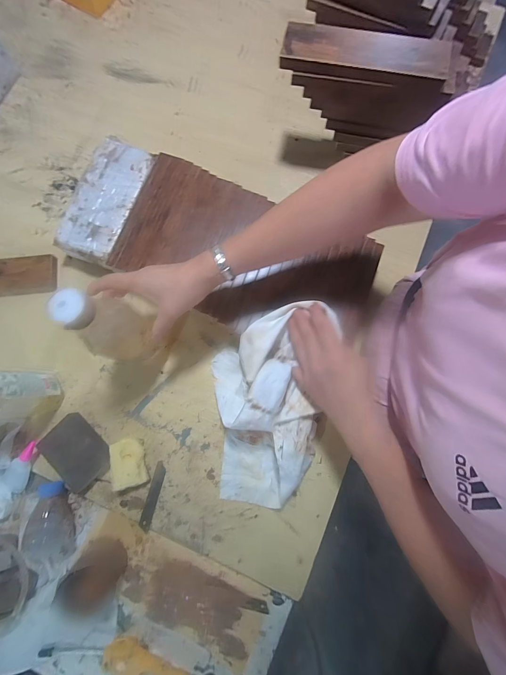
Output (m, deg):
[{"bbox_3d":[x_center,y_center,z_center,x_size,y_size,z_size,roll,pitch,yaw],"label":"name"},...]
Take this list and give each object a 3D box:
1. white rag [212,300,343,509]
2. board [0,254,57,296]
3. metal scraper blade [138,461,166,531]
[{"bbox_3d":[0.015,0.104,0.410,0.160,0.102,0.286,7,80,2],"label":"white rag"},{"bbox_3d":[-0.454,-0.109,0.489,0.213,0.014,0.076,-5,80,0],"label":"board"},{"bbox_3d":[-0.155,0.244,0.433,0.016,0.004,0.099,16,81,4],"label":"metal scraper blade"}]

